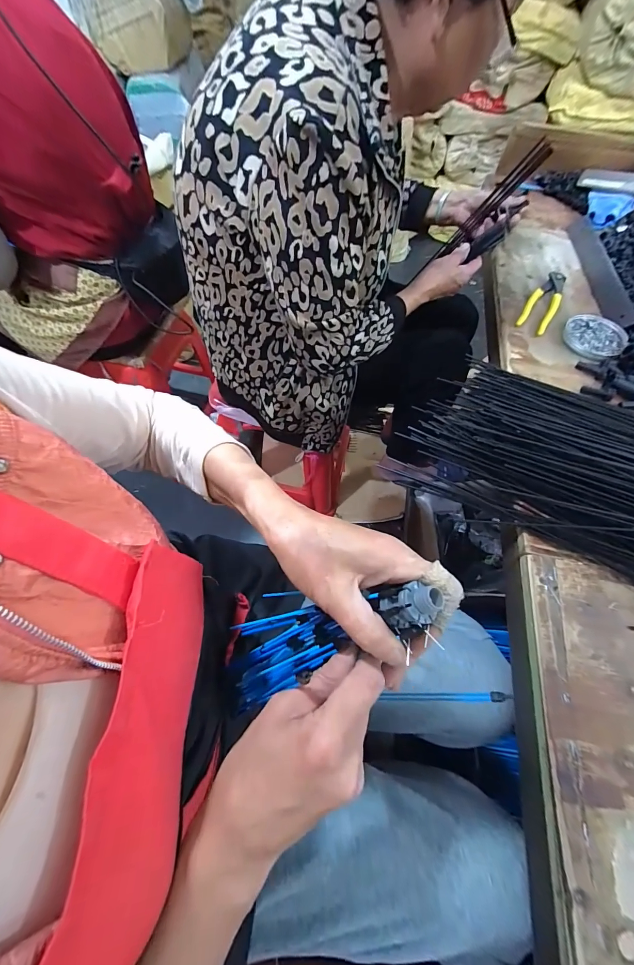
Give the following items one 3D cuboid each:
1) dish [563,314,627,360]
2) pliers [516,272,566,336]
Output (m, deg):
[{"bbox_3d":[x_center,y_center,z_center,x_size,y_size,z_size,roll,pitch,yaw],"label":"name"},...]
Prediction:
[{"bbox_3d":[0.431,-0.227,0.542,0.085,0.013,0.086,-2,60,3],"label":"dish"},{"bbox_3d":[0.378,-0.301,0.576,0.045,0.011,0.163,29,66,19],"label":"pliers"}]

